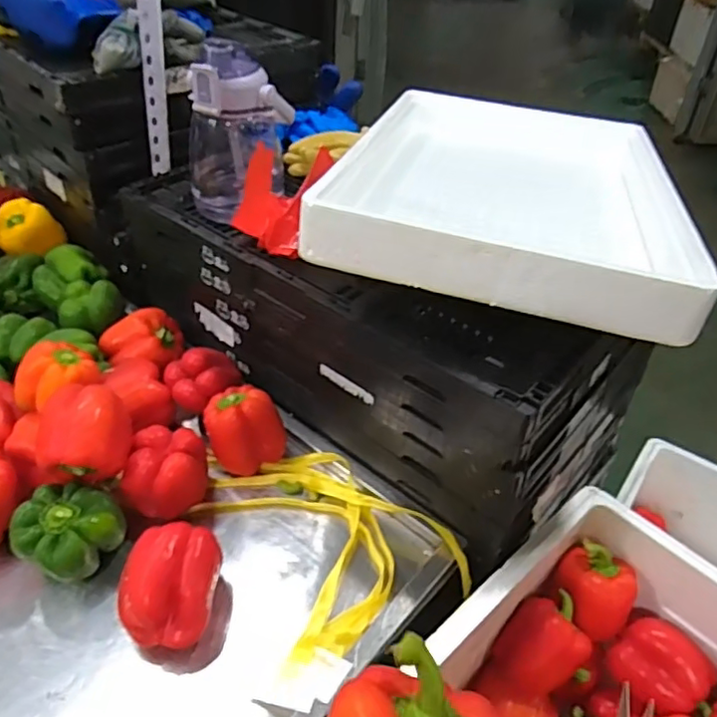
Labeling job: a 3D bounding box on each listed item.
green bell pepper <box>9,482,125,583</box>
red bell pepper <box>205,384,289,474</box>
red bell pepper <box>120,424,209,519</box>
[{"bbox_3d":[-0.291,0.179,0.623,0.086,0.082,0.093,29,49,29],"label":"green bell pepper"},{"bbox_3d":[-0.134,0.078,0.716,0.093,0.082,0.080,-13,43,-15],"label":"red bell pepper"},{"bbox_3d":[-0.210,0.122,0.664,0.080,0.074,0.079,4,42,4],"label":"red bell pepper"}]

